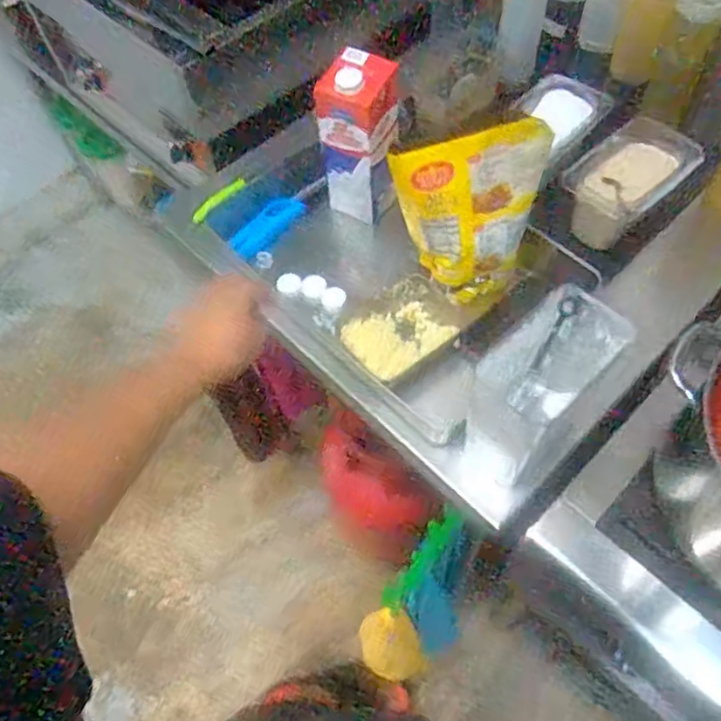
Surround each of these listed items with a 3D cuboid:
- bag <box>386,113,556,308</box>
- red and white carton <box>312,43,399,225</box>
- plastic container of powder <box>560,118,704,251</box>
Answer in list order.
[{"bbox_3d":[0.125,-0.150,0.692,0.166,0.212,0.051,-16,60,-4],"label":"bag"},{"bbox_3d":[-0.003,-0.268,0.797,0.084,0.209,0.084,31,67,21],"label":"red and white carton"},{"bbox_3d":[0.334,-0.220,0.802,0.155,0.088,0.104,-37,64,-16],"label":"plastic container of powder"}]

